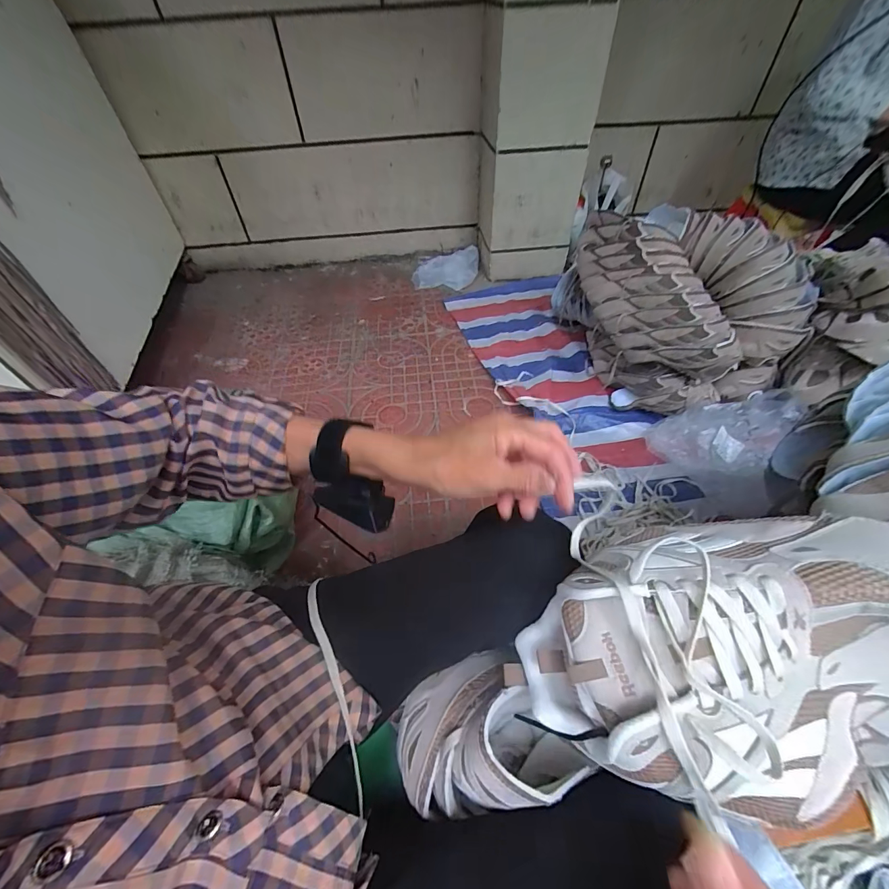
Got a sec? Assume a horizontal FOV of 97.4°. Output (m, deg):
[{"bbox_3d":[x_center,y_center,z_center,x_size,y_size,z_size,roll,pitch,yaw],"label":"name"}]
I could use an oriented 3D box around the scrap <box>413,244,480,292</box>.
[{"bbox_3d":[0.002,-0.686,1.523,0.258,0.042,0.183,-1,71,6],"label":"scrap"}]

